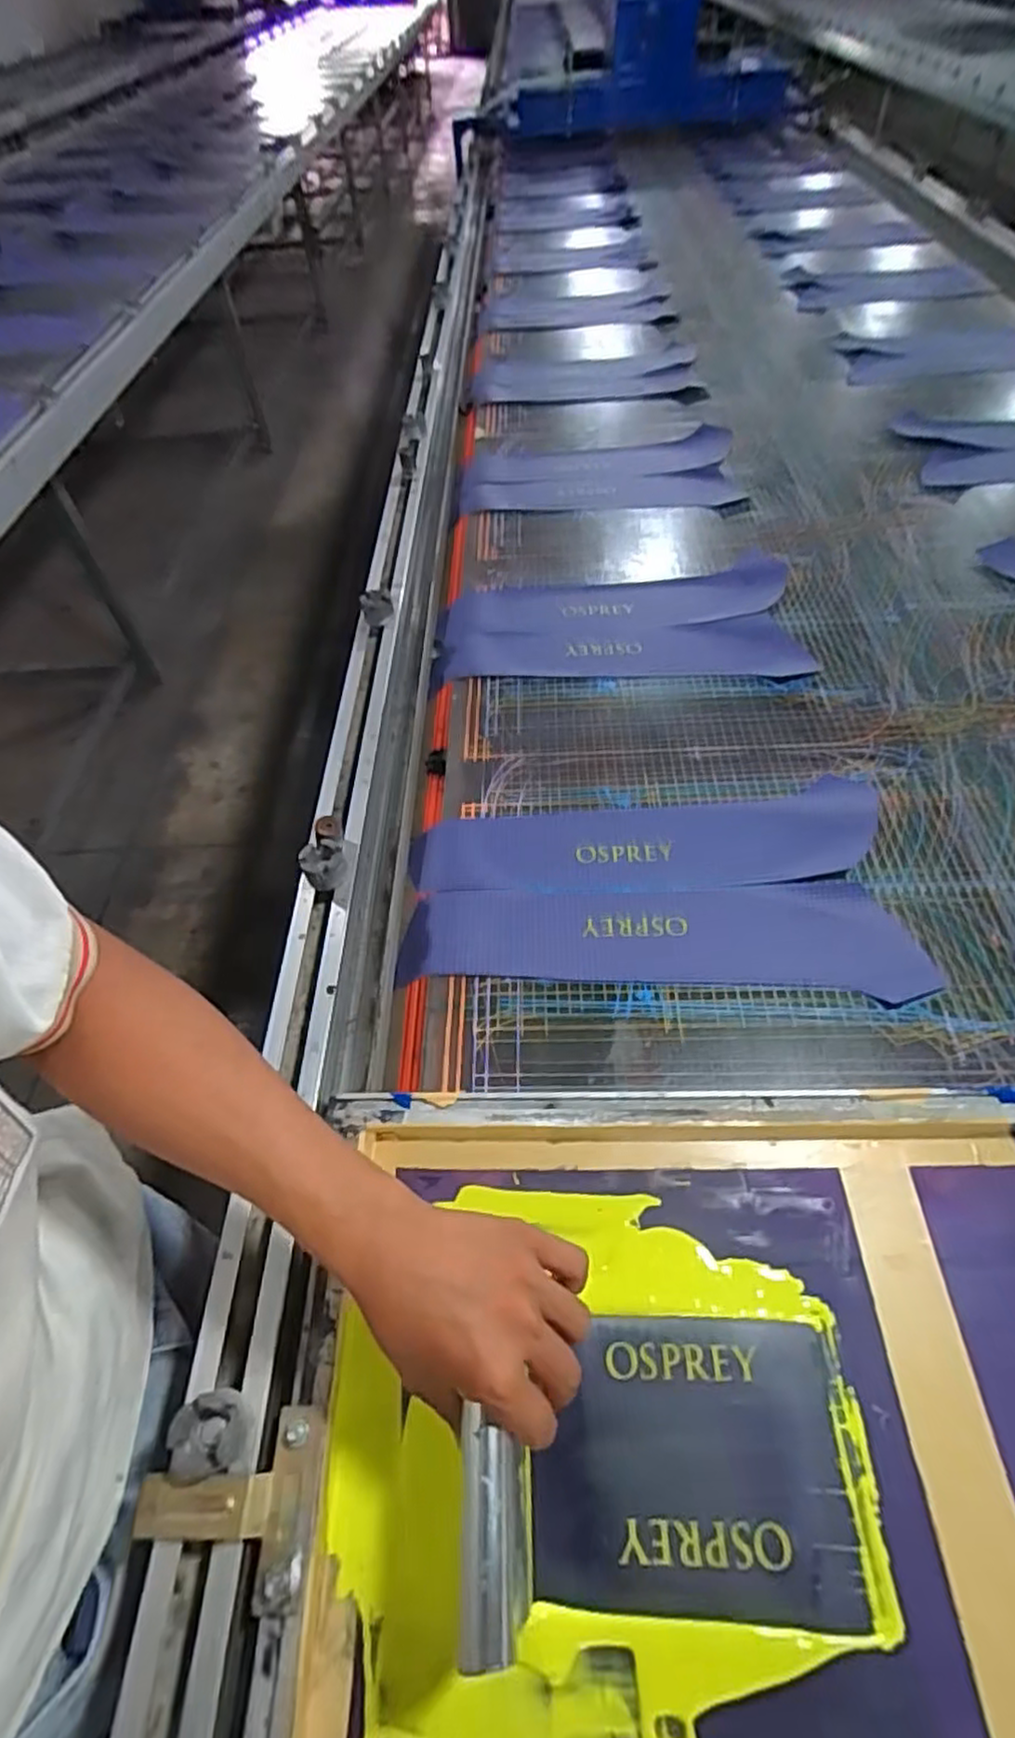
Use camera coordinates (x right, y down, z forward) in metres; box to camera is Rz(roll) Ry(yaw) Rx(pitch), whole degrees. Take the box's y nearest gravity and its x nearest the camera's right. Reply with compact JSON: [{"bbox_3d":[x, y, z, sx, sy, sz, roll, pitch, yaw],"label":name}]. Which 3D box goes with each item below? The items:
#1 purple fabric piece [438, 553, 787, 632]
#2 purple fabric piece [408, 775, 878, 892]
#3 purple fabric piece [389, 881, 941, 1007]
[{"bbox_3d":[0.142,-0.350,0.893,0.445,0.010,0.138,-7,54,-2],"label":"purple fabric piece"},{"bbox_3d":[0.132,-0.024,0.660,0.444,0.014,0.109,-4,54,0],"label":"purple fabric piece"},{"bbox_3d":[0.125,0.060,0.603,0.437,0.007,0.105,0,54,3],"label":"purple fabric piece"}]

